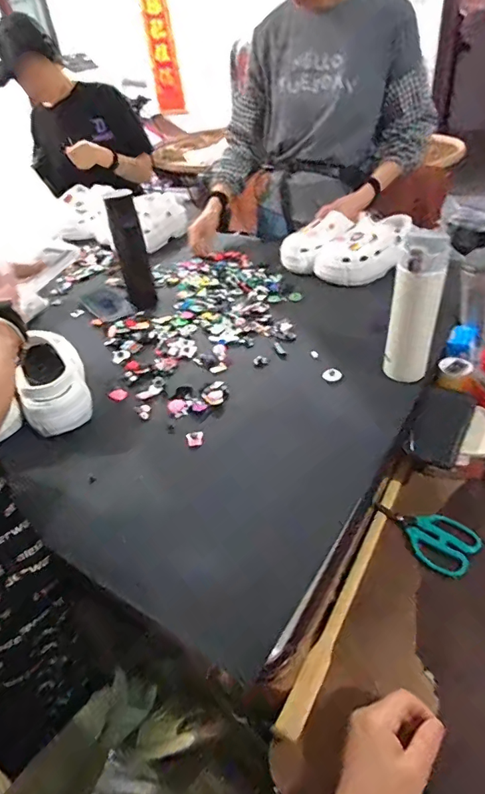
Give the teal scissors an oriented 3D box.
[{"bbox_3d":[0.251,0.184,0.637,0.134,0.010,0.081,29,52,36],"label":"teal scissors"}]

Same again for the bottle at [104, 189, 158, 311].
[{"bbox_3d":[-0.230,-0.296,0.958,0.063,0.223,0.066,-13,40,-7],"label":"bottle"}]

